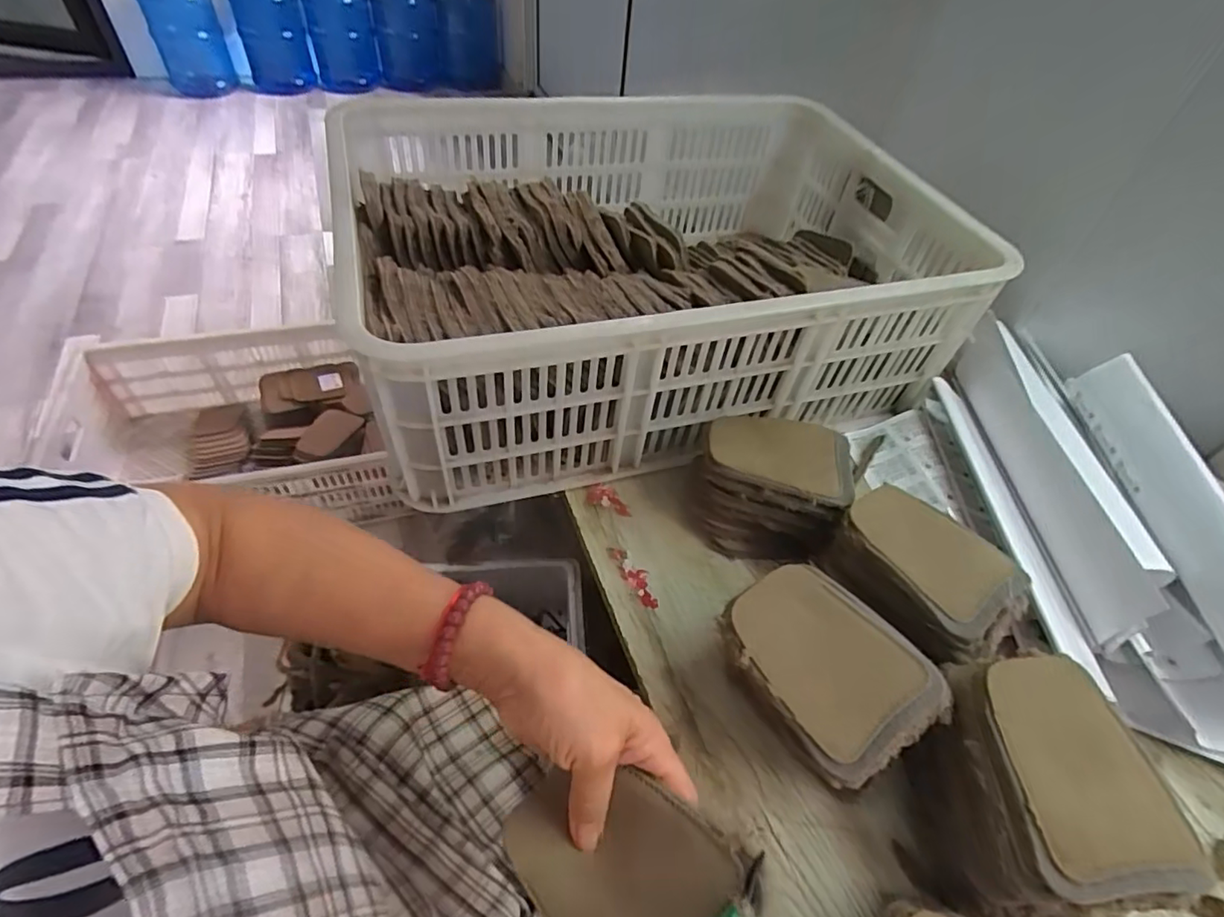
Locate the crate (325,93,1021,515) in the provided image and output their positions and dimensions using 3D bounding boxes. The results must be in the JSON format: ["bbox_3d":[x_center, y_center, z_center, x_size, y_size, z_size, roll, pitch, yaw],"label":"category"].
[{"bbox_3d":[0.041,-0.227,0.665,0.600,0.192,0.461,-11,51,-16],"label":"crate"}]

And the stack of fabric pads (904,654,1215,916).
[{"bbox_3d":[0.259,0.214,0.381,0.111,0.116,0.141,1,49,-5],"label":"stack of fabric pads"}]

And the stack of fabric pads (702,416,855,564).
[{"bbox_3d":[0.141,0.024,0.541,0.132,0.091,0.109,13,49,5],"label":"stack of fabric pads"}]

